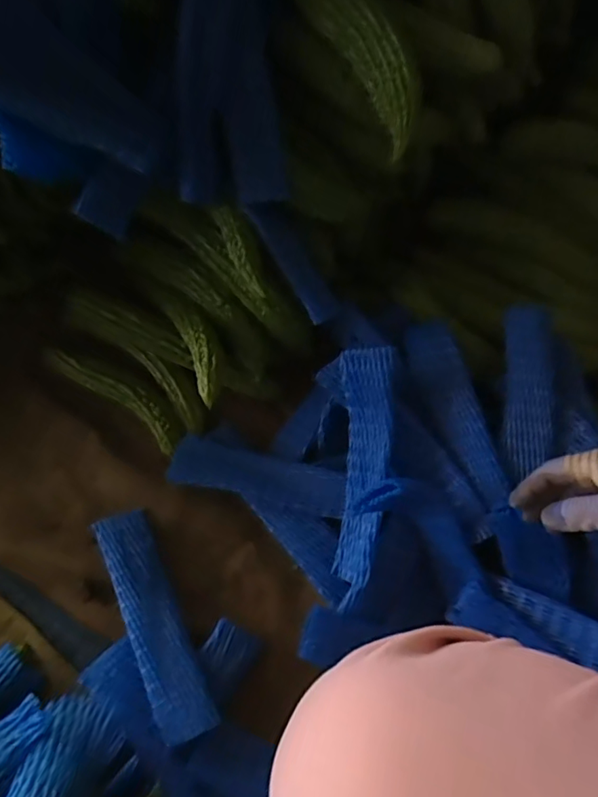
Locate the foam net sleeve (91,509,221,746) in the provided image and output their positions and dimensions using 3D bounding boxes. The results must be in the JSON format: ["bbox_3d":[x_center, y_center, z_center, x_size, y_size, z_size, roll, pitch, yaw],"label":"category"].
[{"bbox_3d":[-0.150,0.222,0.546,0.058,0.019,0.235,-16,58,-26],"label":"foam net sleeve"}]

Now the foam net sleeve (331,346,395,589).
[{"bbox_3d":[0.062,0.066,0.538,0.056,0.047,0.234,5,92,2],"label":"foam net sleeve"}]

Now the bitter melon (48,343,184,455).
[{"bbox_3d":[-0.223,-0.011,0.651,0.207,0.030,0.050,34,73,12],"label":"bitter melon"}]

